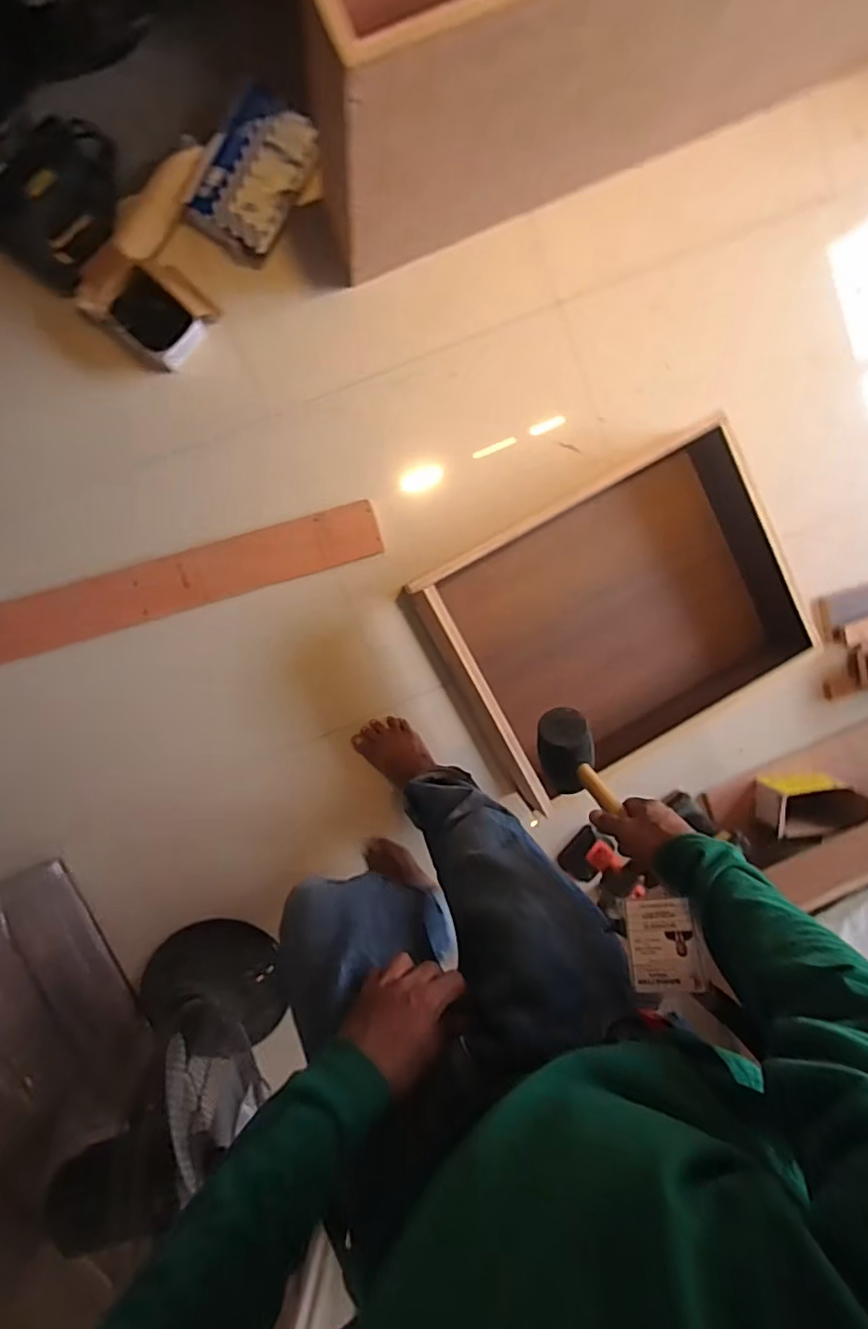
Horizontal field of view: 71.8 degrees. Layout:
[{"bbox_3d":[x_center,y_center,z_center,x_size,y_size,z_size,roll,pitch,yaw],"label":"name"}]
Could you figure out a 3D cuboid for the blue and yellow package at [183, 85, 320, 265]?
[{"bbox_3d":[-0.300,-0.812,0.999,0.146,0.035,0.234,28,97,-18],"label":"blue and yellow package"}]

